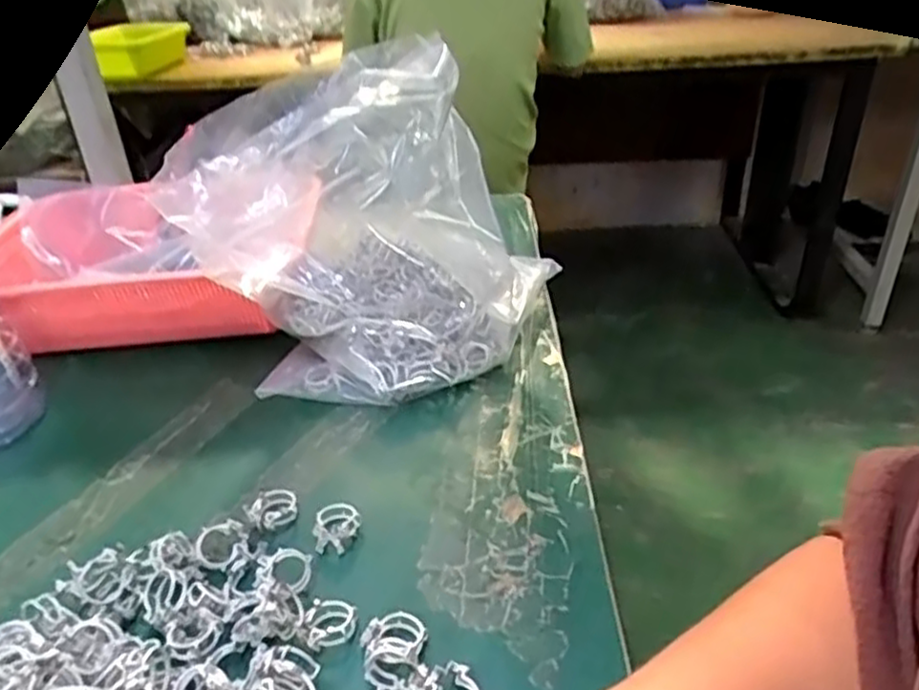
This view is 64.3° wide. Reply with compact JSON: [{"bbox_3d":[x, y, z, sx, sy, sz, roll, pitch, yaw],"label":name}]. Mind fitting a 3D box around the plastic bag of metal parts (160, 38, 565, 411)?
[{"bbox_3d":[-0.060,-0.093,0.567,0.241,0.214,0.184,0,33,7],"label":"plastic bag of metal parts"}]

